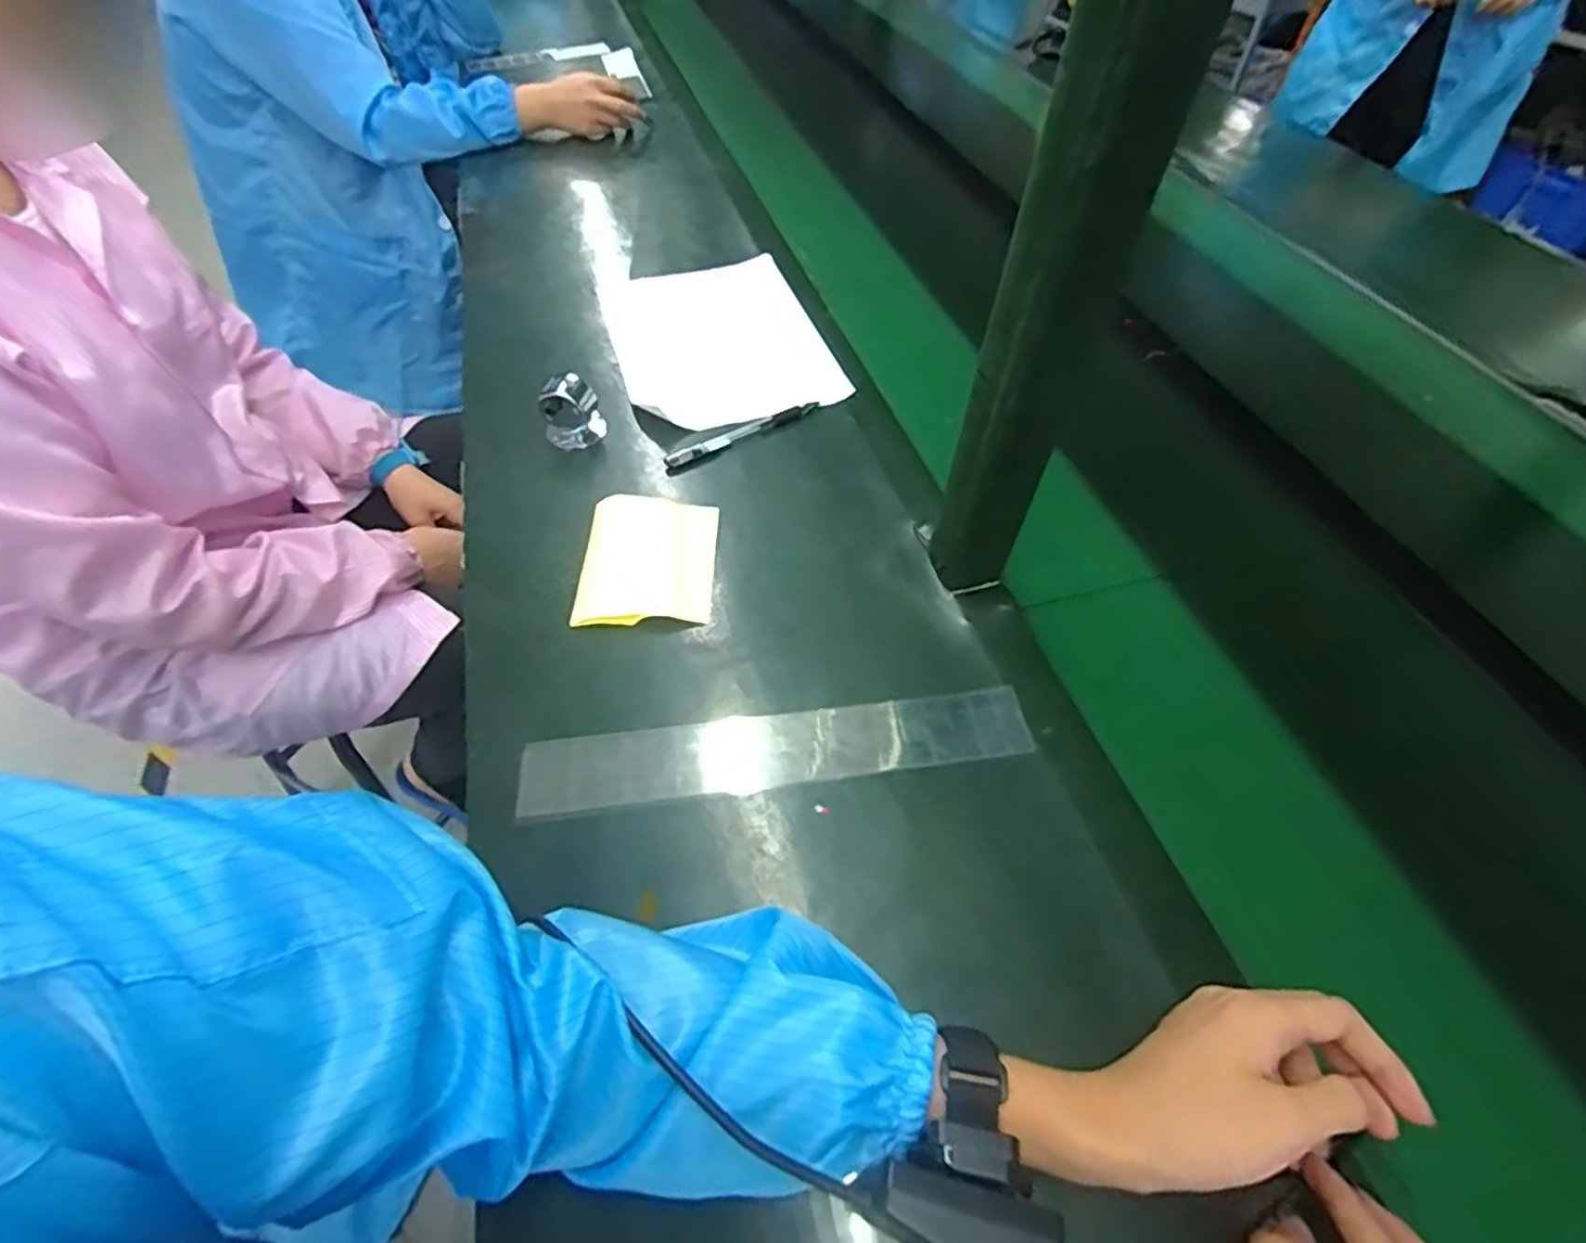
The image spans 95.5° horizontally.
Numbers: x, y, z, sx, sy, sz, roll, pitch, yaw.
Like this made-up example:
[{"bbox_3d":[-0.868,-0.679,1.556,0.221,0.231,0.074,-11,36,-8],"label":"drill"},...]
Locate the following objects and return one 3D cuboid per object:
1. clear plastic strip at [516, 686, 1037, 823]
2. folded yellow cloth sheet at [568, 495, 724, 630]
[{"bbox_3d":[-0.009,0.081,0.452,0.312,0.004,0.049,-6,53,-5],"label":"clear plastic strip"},{"bbox_3d":[-0.109,-0.048,0.541,0.097,0.013,0.118,2,51,-1],"label":"folded yellow cloth sheet"}]

